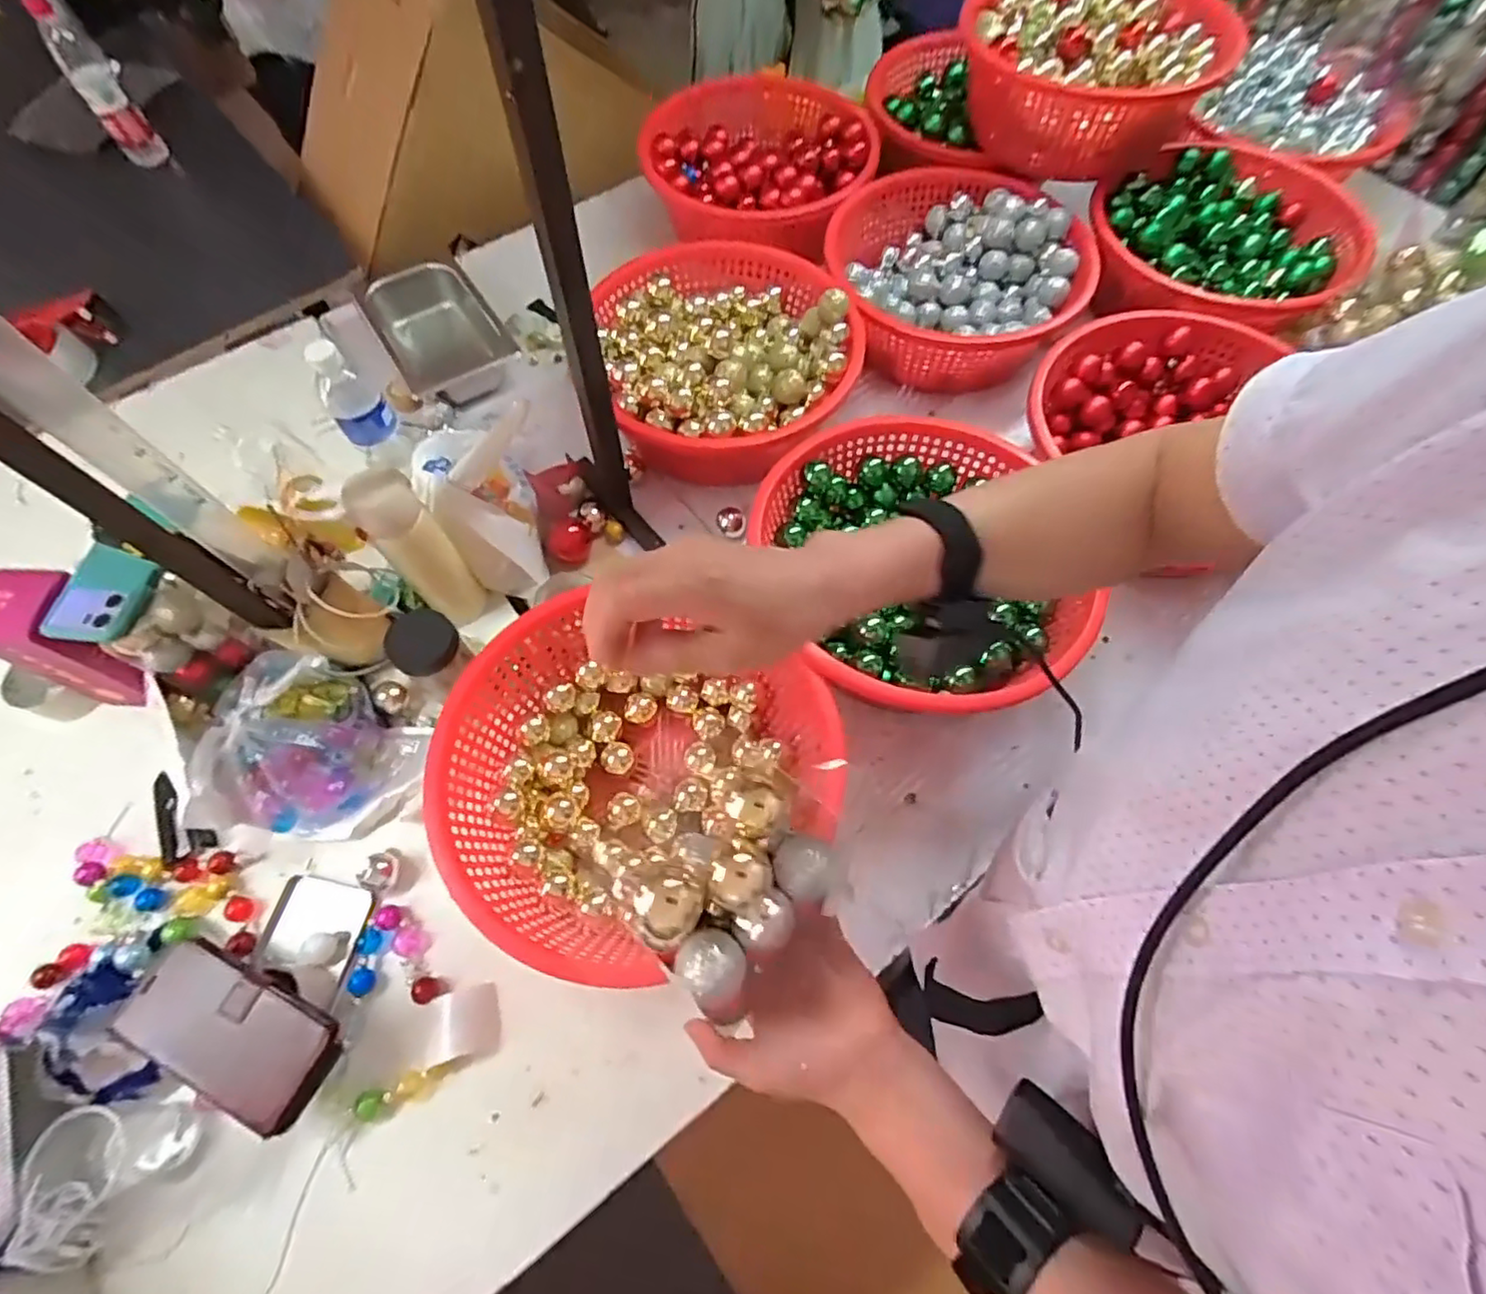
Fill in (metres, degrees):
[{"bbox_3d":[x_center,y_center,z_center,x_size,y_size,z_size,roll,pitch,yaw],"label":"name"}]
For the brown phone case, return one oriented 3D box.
[{"bbox_3d":[-0.435,0.326,0.561,0.177,0.019,0.089,21,67,10],"label":"brown phone case"}]

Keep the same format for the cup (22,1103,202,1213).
[{"bbox_3d":[-0.525,0.425,0.552,0.078,0.070,0.083,0,65,0],"label":"cup"}]

